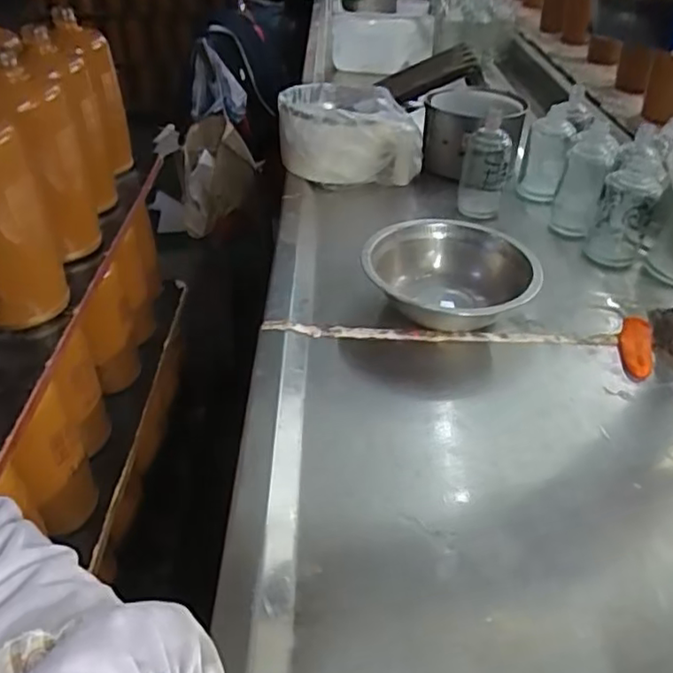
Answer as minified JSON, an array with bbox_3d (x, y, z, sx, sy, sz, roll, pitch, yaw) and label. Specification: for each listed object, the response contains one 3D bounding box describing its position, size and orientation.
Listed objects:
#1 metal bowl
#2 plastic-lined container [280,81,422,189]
[{"bbox_3d":[0.109,-0.055,0.609,0.154,0.061,0.154,-1,37,1],"label":"metal bowl"},{"bbox_3d":[0.018,-0.271,0.835,0.181,0.094,0.147,-2,37,-1],"label":"plastic-lined container"}]

